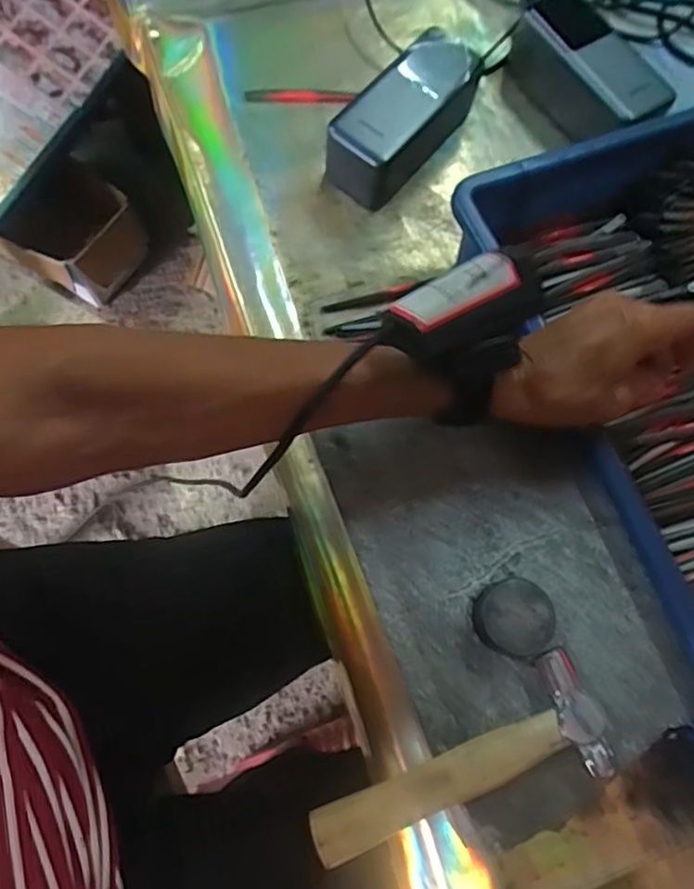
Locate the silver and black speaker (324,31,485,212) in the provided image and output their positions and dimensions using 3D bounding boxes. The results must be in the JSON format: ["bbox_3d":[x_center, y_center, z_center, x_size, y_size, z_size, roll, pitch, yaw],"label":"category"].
[{"bbox_3d":[0.041,-0.238,0.451,0.056,0.052,0.131,43,75,10],"label":"silver and black speaker"}]

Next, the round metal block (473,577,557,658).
[{"bbox_3d":[0.088,0.090,0.318,0.037,0.021,0.037,1,73,-3],"label":"round metal block"}]

